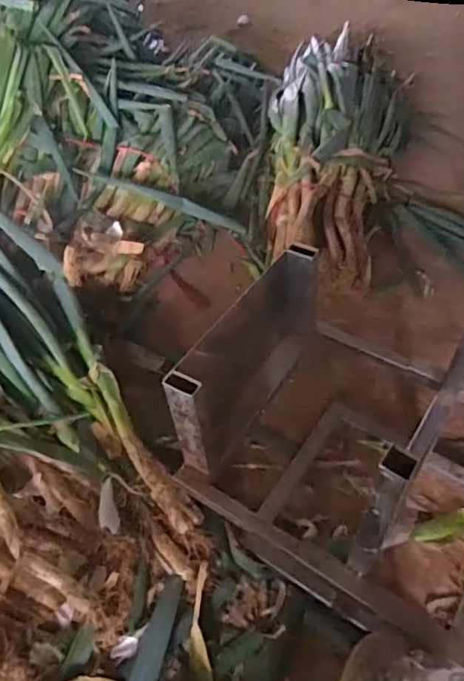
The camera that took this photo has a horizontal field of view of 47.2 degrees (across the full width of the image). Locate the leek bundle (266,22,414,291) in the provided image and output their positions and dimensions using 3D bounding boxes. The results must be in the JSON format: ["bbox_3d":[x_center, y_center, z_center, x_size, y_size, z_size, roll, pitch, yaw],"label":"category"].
[{"bbox_3d":[0.273,-0.551,1.414,0.384,0.161,1.069,10,51,10],"label":"leek bundle"}]

